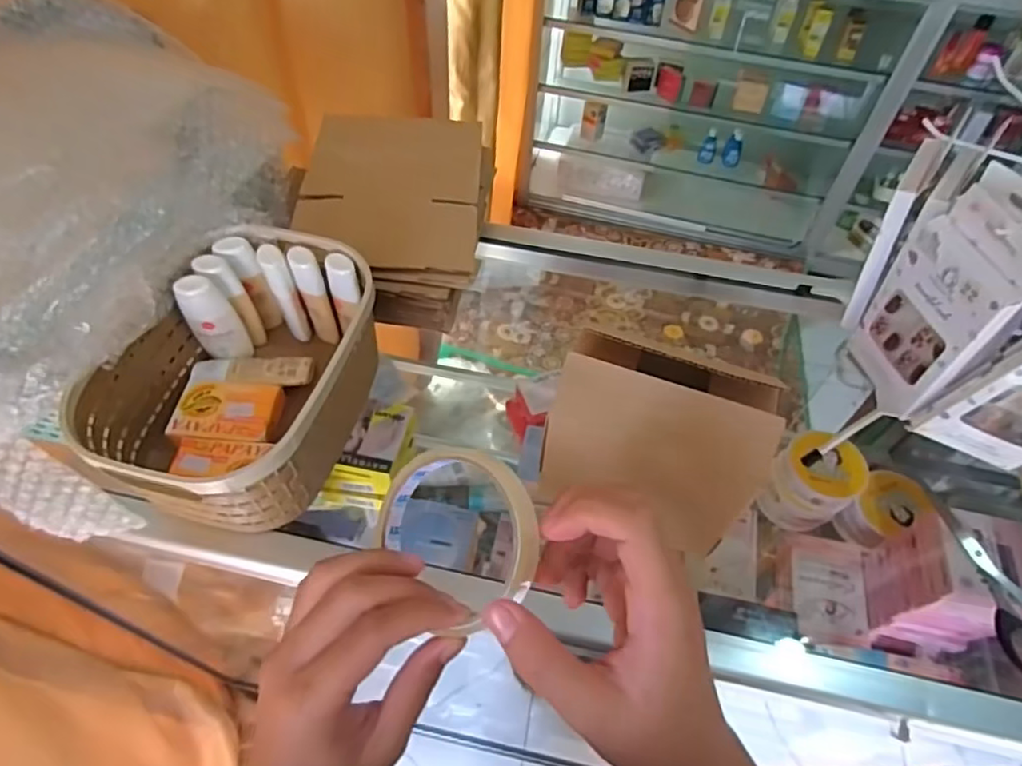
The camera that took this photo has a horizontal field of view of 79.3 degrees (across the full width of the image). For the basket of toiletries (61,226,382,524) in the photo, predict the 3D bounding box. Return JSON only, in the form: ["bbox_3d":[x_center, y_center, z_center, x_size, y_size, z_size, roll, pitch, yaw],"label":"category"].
[{"bbox_3d":[-0.196,-0.004,0.462,0.157,0.094,0.210,12,54,6],"label":"basket of toiletries"}]

